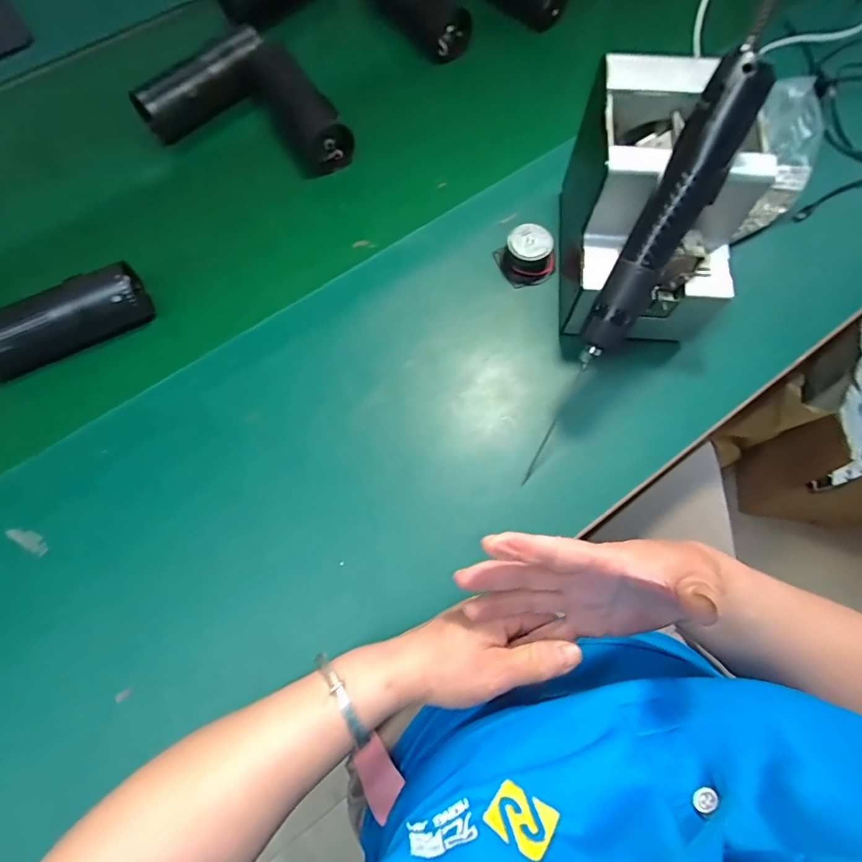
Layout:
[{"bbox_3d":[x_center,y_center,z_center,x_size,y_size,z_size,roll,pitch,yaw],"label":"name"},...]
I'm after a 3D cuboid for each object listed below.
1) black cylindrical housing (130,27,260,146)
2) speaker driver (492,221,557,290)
[{"bbox_3d":[-0.266,-0.404,0.558,0.161,0.056,0.048,-33,73,-11],"label":"black cylindrical housing"},{"bbox_3d":[0.098,-0.179,0.473,0.051,0.039,0.056,-28,72,-9],"label":"speaker driver"}]

